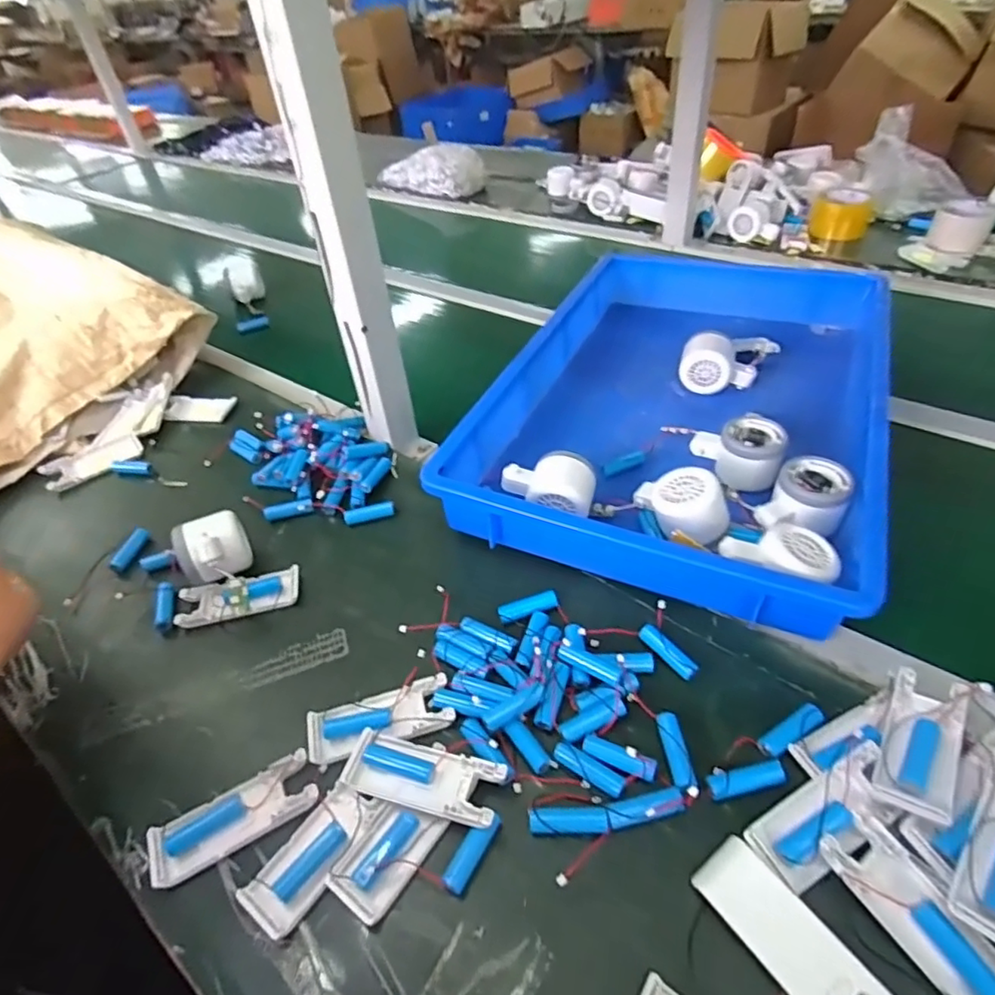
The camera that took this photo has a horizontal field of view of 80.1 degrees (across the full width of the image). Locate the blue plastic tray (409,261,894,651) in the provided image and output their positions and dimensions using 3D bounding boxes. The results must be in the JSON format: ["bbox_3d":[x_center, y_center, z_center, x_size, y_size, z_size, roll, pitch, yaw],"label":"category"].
[{"bbox_3d":[0.214,-0.120,0.661,0.361,0.081,0.548,15,48,21],"label":"blue plastic tray"}]

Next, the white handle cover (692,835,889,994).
[{"bbox_3d":[0.161,0.243,0.324,0.040,0.010,0.106,-29,48,-22],"label":"white handle cover"}]

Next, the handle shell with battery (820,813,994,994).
[{"bbox_3d":[0.235,0.230,0.324,0.041,0.015,0.104,-28,48,-21],"label":"handle shell with battery"}]

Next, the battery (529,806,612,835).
[{"bbox_3d":[0.047,0.211,0.386,0.052,0.011,0.015,-3,44,4],"label":"battery"}]

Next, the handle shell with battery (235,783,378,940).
[{"bbox_3d":[-0.121,0.229,0.382,0.041,0.012,0.088,24,52,28],"label":"handle shell with battery"}]

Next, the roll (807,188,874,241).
[{"bbox_3d":[0.603,-0.501,1.042,0.096,0.051,0.108,17,49,23],"label":"roll"}]

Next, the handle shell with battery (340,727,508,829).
[{"bbox_3d":[-0.050,0.192,0.405,0.106,0.021,0.040,9,46,16],"label":"handle shell with battery"}]

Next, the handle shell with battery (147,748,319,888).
[{"bbox_3d":[-0.177,0.216,0.400,0.106,0.014,0.038,-26,47,-18],"label":"handle shell with battery"}]

